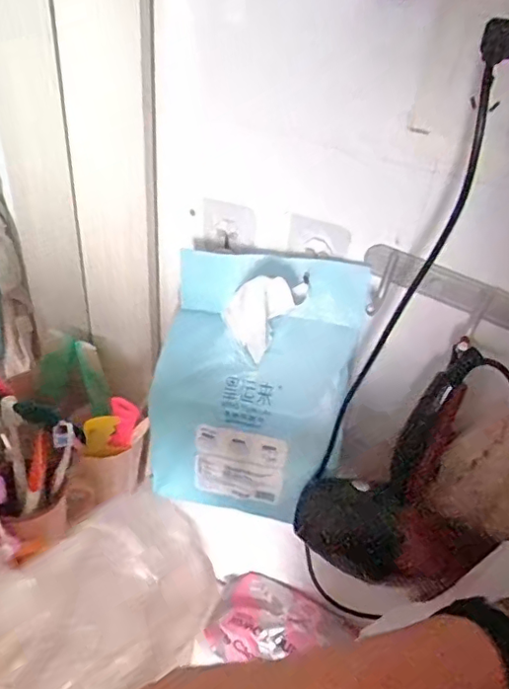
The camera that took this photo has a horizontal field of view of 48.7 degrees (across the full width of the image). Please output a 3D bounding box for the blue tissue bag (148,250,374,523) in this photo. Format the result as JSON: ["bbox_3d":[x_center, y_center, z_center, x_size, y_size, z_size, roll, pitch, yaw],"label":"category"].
[{"bbox_3d":[-0.005,0.047,0.530,0.175,0.243,0.089,13,37,6],"label":"blue tissue bag"}]

